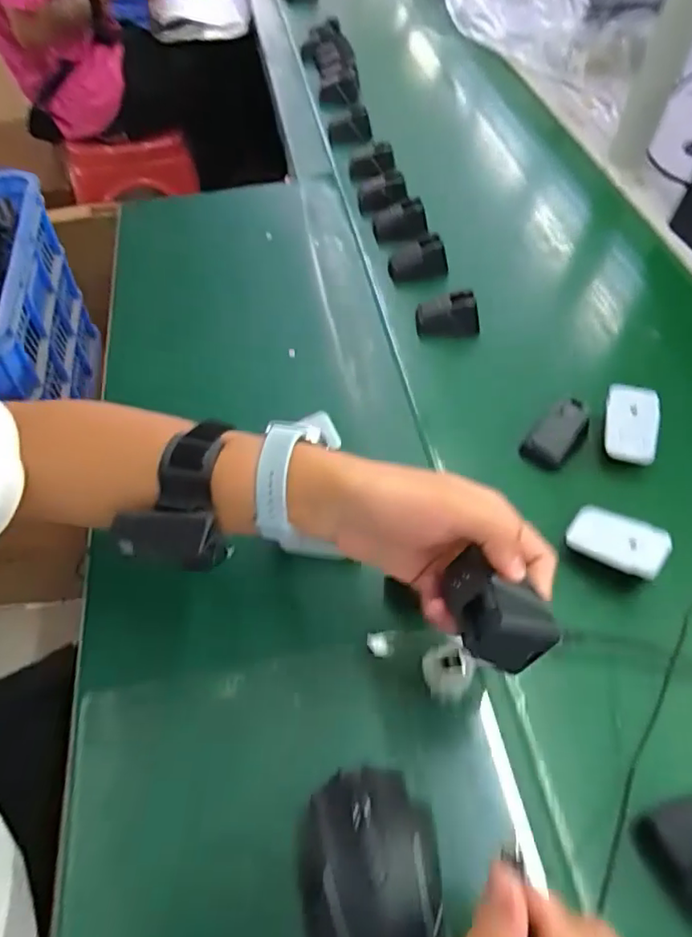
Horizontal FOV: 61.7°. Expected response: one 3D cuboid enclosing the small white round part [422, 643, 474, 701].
[{"bbox_3d":[0.070,0.138,0.394,0.034,0.020,0.033,1,53,-1],"label":"small white round part"}]

